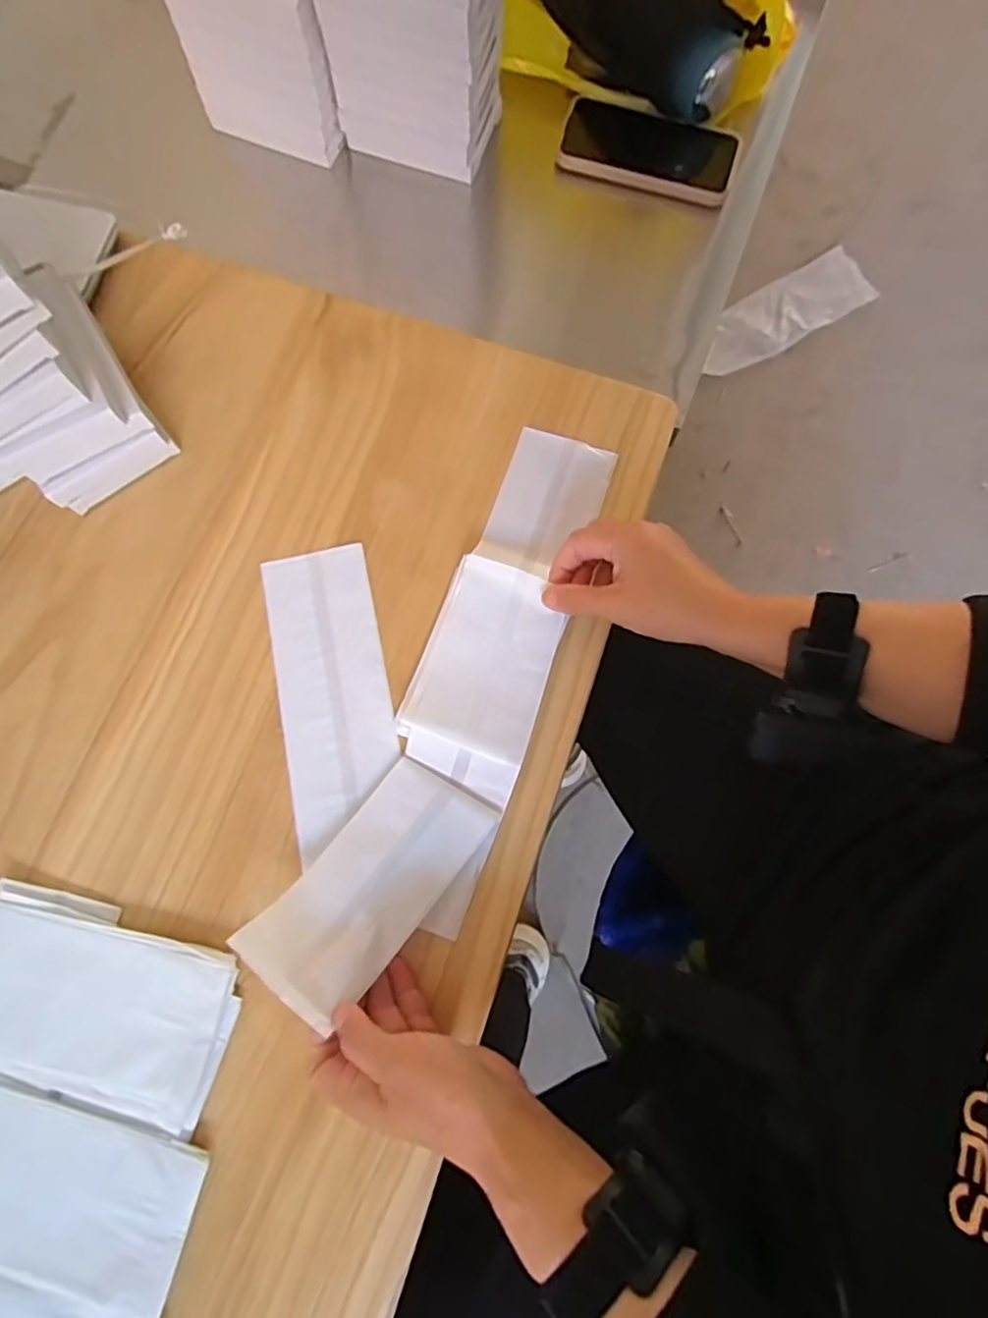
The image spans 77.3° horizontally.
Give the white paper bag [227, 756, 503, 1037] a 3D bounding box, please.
[{"bbox_3d":[-0.072,0.133,0.376,0.074,0.008,0.155,41,68,10],"label":"white paper bag"}]

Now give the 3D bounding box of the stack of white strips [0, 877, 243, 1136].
[{"bbox_3d":[-0.277,0.196,0.370,0.240,0.013,0.101,15,77,5],"label":"stack of white strips"}]

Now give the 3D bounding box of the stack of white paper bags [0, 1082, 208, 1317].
[{"bbox_3d":[-0.296,0.290,0.351,0.251,0.009,0.085,14,77,5],"label":"stack of white paper bags"}]

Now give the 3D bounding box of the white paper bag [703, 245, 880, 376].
[{"bbox_3d":[0.515,-0.618,1.104,0.352,0.019,0.125,-30,80,-7],"label":"white paper bag"}]

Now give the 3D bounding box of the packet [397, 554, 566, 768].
[{"bbox_3d":[-0.004,-0.002,0.415,0.084,0.013,0.122,19,78,6],"label":"packet"}]

